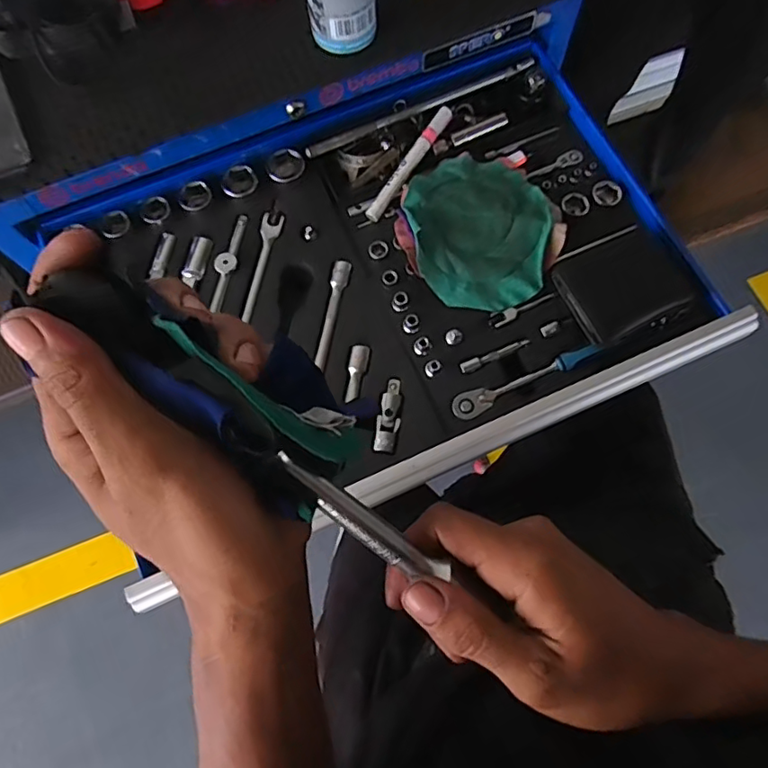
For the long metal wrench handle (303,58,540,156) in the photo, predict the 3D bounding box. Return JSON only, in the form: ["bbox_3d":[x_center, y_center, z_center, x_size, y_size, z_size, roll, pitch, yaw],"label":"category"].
[{"bbox_3d":[0.044,-0.308,0.625,0.277,0.016,0.014,-24,74,-6],"label":"long metal wrench handle"}]

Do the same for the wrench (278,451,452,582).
[{"bbox_3d":[-0.010,0.061,0.247,0.091,0.007,0.013,41,76,-14],"label":"wrench"}]

